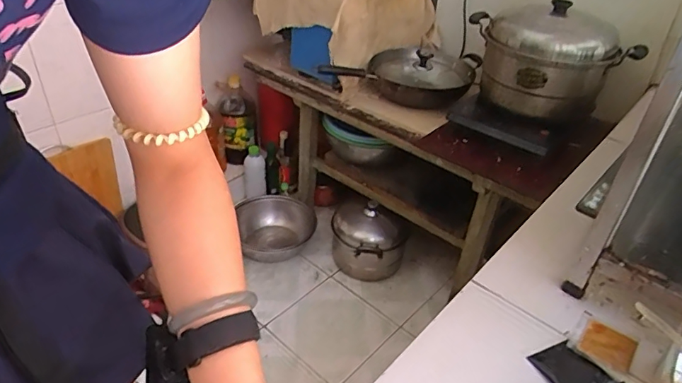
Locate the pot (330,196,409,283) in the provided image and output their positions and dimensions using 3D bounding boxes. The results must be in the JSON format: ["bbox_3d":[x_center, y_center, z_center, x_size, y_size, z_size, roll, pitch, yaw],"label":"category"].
[{"bbox_3d":[0.090,0.173,1.634,0.255,0.235,0.228,8,36,6],"label":"pot"}]

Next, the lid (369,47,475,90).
[{"bbox_3d":[0.268,-0.400,1.554,0.319,0.071,0.282,-15,40,-24],"label":"lid"}]

